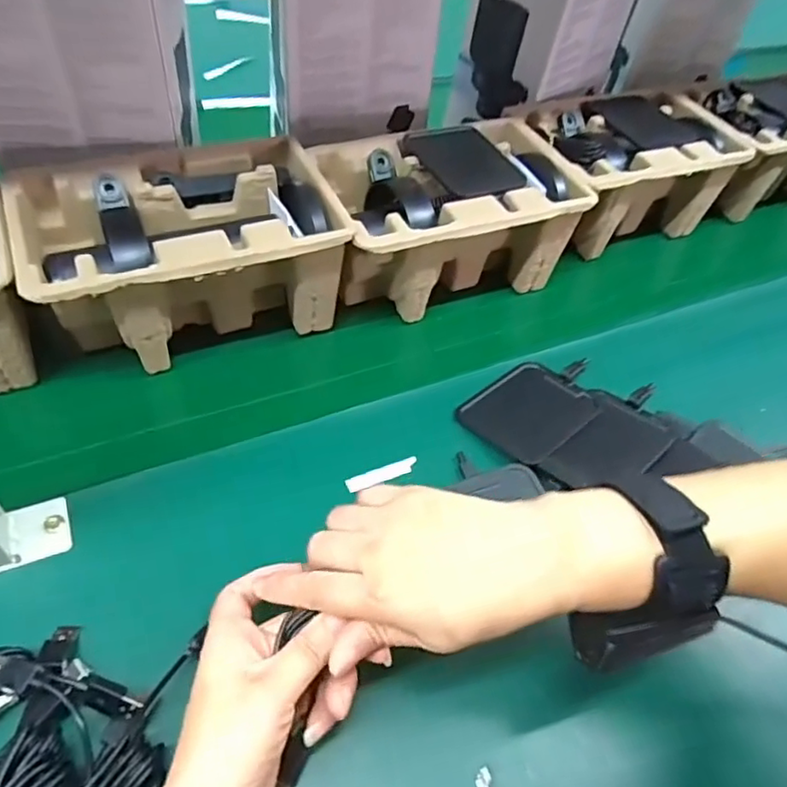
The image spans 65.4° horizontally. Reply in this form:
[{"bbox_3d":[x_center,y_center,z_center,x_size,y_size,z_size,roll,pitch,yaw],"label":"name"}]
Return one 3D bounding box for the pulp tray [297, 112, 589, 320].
[{"bbox_3d":[0.045,-0.159,0.568,0.230,0.106,0.147,-17,54,-16],"label":"pulp tray"}]

